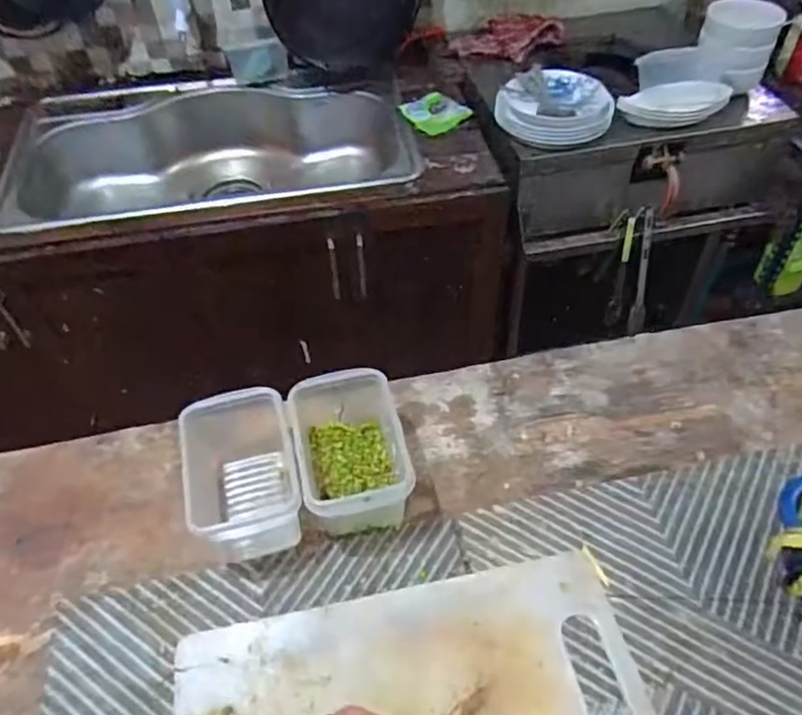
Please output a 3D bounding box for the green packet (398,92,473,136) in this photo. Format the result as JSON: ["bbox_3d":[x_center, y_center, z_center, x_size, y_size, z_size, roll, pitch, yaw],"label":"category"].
[{"bbox_3d":[0.071,-0.537,1.419,0.118,0.019,0.130,-33,53,-23],"label":"green packet"}]

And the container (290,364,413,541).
[{"bbox_3d":[-0.053,0.100,0.680,0.102,0.107,0.175,-13,48,-7],"label":"container"}]

